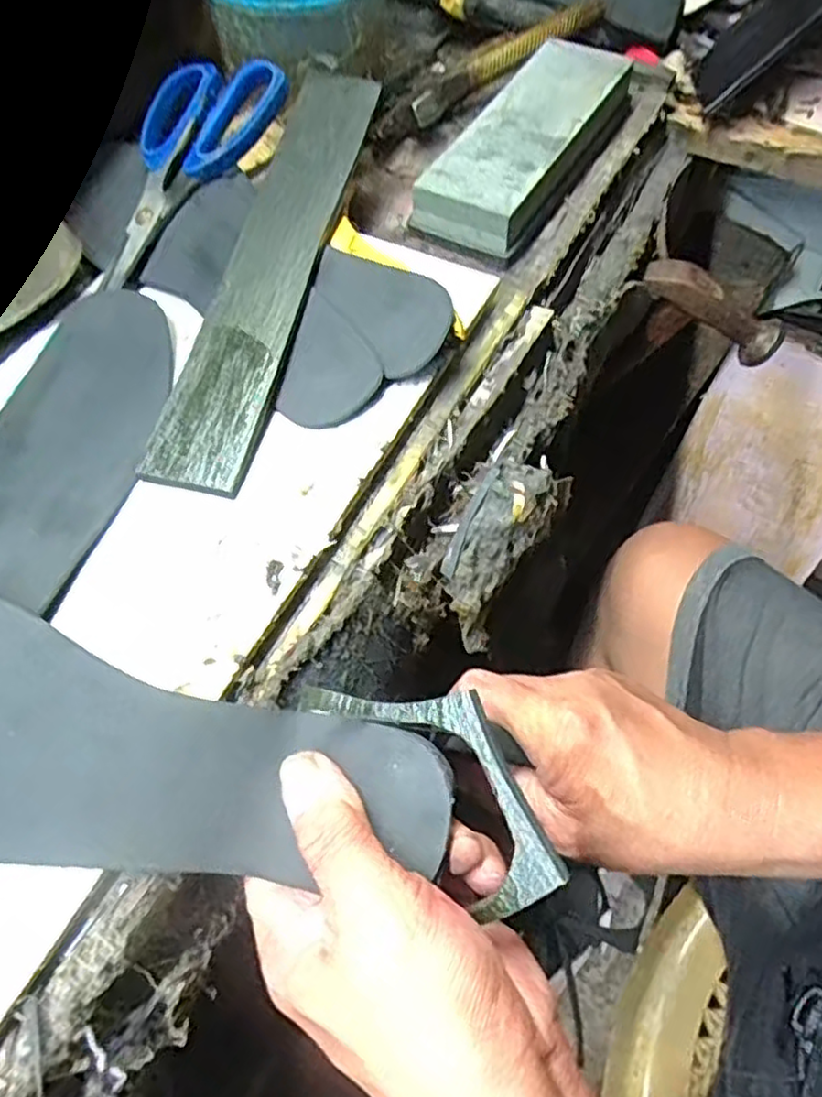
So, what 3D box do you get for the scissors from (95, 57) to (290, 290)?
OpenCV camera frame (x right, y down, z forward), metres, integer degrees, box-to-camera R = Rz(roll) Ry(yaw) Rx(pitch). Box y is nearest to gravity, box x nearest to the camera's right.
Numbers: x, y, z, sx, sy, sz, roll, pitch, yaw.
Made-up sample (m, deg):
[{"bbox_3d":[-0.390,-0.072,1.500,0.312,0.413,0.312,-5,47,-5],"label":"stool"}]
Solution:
[{"bbox_3d":[-0.135,-0.208,0.382,0.068,0.016,0.151,27,82,13],"label":"scissors"}]

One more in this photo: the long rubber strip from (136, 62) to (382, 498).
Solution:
[{"bbox_3d":[-0.069,-0.146,0.350,0.044,0.007,0.262,12,69,5],"label":"long rubber strip"}]

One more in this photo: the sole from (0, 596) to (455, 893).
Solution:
[{"bbox_3d":[-0.120,0.074,0.248,0.260,0.029,0.080,17,63,0],"label":"sole"}]

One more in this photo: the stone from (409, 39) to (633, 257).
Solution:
[{"bbox_3d":[0.074,-0.247,0.420,0.064,0.030,0.178,28,65,14],"label":"stone"}]

